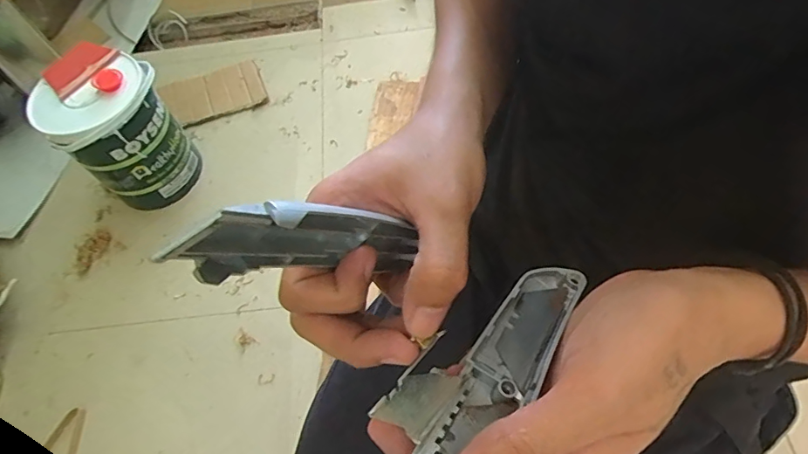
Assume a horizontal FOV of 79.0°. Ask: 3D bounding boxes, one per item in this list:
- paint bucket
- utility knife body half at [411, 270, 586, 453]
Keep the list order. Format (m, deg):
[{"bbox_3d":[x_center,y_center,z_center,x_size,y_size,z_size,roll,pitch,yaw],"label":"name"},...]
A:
[{"bbox_3d":[-0.455,-0.145,0.818,0.161,0.240,0.142,-30,62,-10],"label":"paint bucket"},{"bbox_3d":[0.034,0.066,0.196,0.029,0.010,0.144,30,51,19],"label":"utility knife body half"}]

